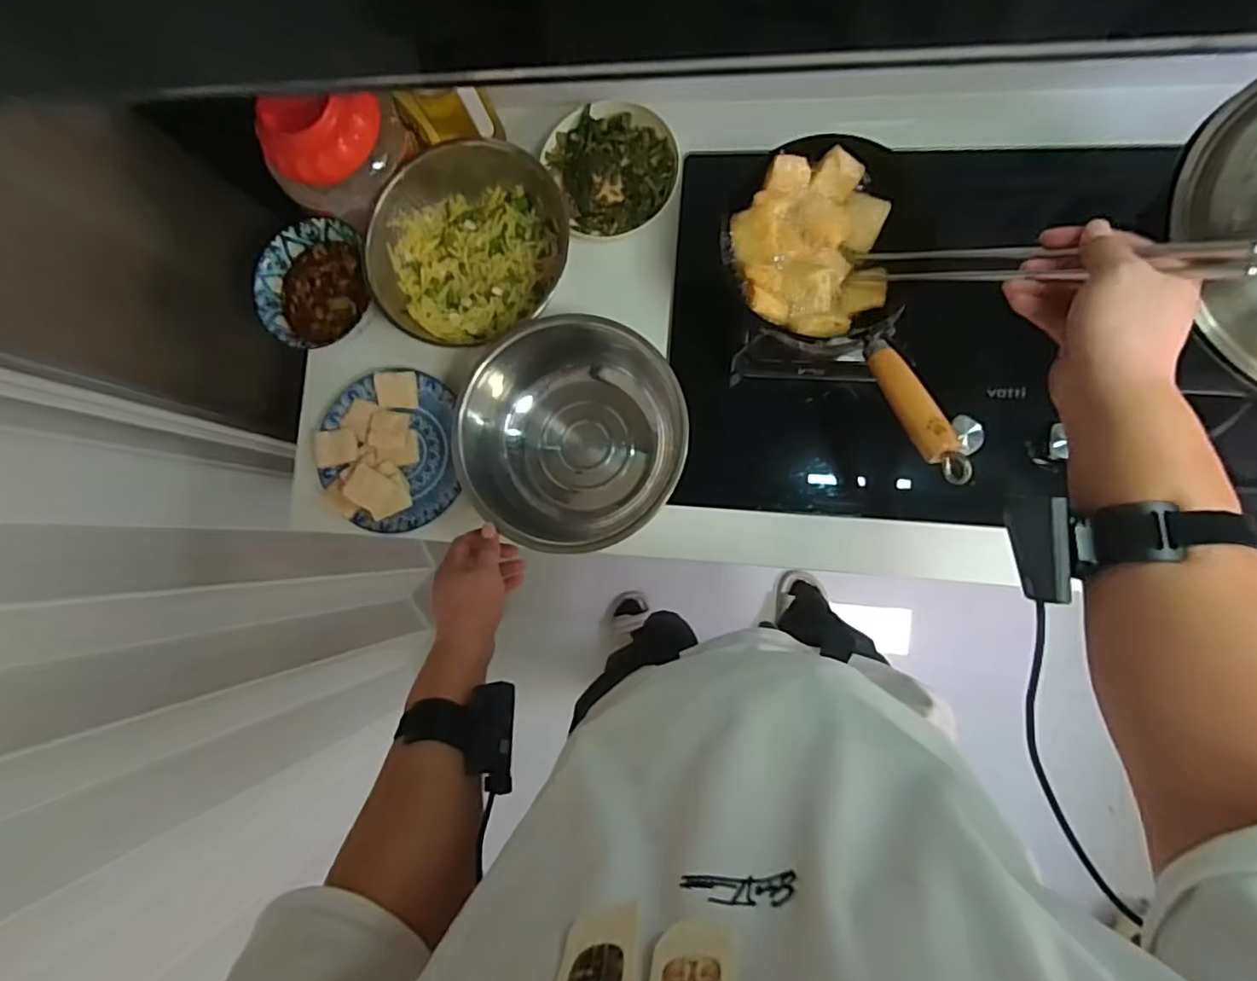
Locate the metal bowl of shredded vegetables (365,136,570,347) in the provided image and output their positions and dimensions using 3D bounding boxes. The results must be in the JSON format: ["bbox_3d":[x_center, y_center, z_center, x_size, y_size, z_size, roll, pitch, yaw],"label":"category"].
[{"bbox_3d":[-0.199,-0.304,0.741,0.222,0.082,0.243,-1,86,8],"label":"metal bowl of shredded vegetables"}]

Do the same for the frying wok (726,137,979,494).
[{"bbox_3d":[0.213,-0.173,0.595,0.166,0.102,0.341,-18,72,6],"label":"frying wok"}]

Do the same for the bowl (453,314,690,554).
[{"bbox_3d":[-0.058,-0.058,0.707,0.251,0.121,0.248,-1,86,8],"label":"bowl"}]

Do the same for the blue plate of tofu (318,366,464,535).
[{"bbox_3d":[-0.307,-0.051,0.753,0.177,0.045,0.198,-4,86,8],"label":"blue plate of tofu"}]

